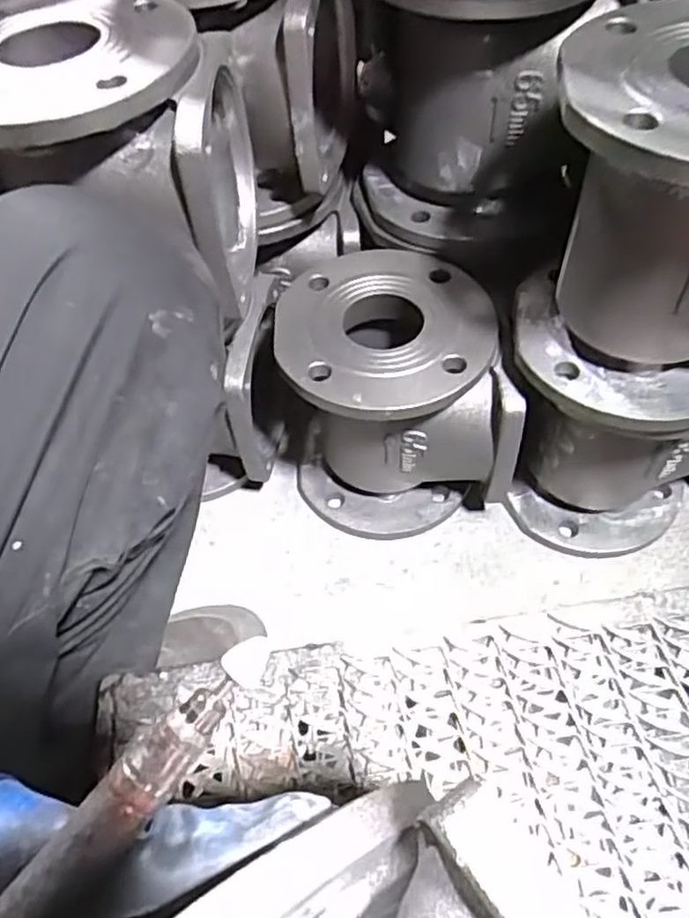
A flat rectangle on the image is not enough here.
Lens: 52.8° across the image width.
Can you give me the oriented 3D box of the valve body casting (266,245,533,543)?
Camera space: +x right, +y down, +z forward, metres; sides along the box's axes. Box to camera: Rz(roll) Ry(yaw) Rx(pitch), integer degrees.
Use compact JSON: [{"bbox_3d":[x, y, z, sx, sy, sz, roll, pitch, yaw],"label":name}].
[{"bbox_3d":[0.042,-0.048,0.627,0.172,0.205,0.176,-10,54,-2],"label":"valve body casting"}]

